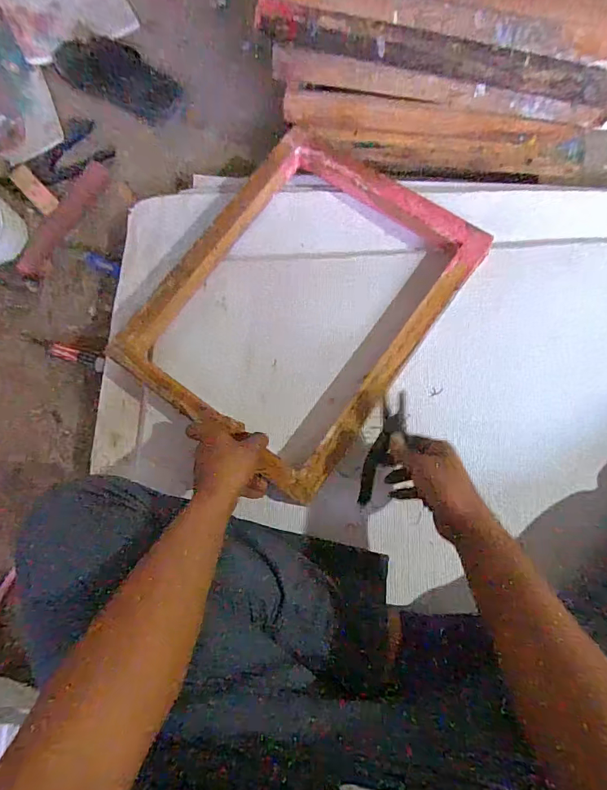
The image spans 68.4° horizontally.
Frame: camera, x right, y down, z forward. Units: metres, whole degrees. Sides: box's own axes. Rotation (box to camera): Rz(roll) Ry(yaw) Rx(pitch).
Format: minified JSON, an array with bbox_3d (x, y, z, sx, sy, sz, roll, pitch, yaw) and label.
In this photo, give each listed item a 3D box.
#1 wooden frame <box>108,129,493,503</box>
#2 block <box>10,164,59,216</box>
[{"bbox_3d":[-0.004,-0.144,0.641,0.363,0.057,0.467,35,84,16],"label":"wooden frame"},{"bbox_3d":[-0.473,-0.360,0.784,0.037,0.016,0.098,-43,85,-7],"label":"block"}]

